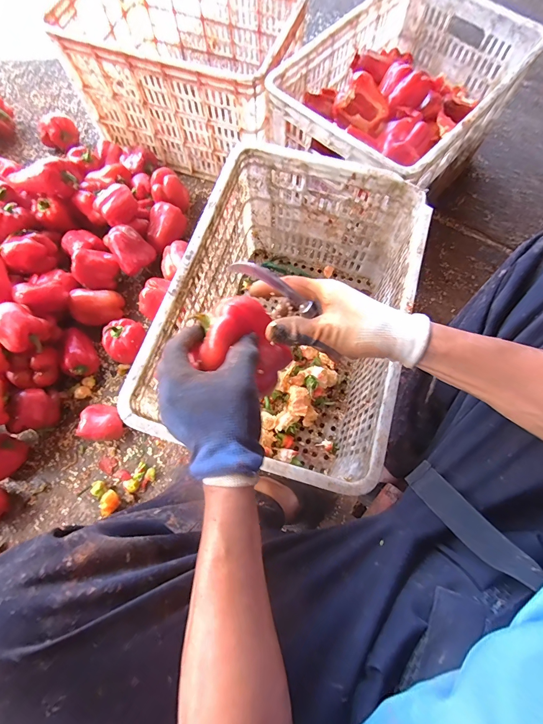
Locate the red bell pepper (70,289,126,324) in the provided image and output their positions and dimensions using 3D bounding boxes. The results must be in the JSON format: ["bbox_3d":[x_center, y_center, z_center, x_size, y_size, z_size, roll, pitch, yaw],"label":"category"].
[{"bbox_3d":[-0.385,-0.123,0.740,0.102,0.066,0.073,-6,107,-30],"label":"red bell pepper"}]

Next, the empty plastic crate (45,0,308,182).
[{"bbox_3d":[-0.193,-0.688,0.799,0.486,0.254,0.300,18,72,6],"label":"empty plastic crate"}]

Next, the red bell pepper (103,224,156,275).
[{"bbox_3d":[-0.313,-0.255,0.741,0.082,0.062,0.091,-33,75,-11],"label":"red bell pepper"}]

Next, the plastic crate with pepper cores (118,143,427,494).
[{"bbox_3d":[0.028,-0.066,0.612,0.341,0.277,0.499,15,72,5],"label":"plastic crate with pepper cores"}]

